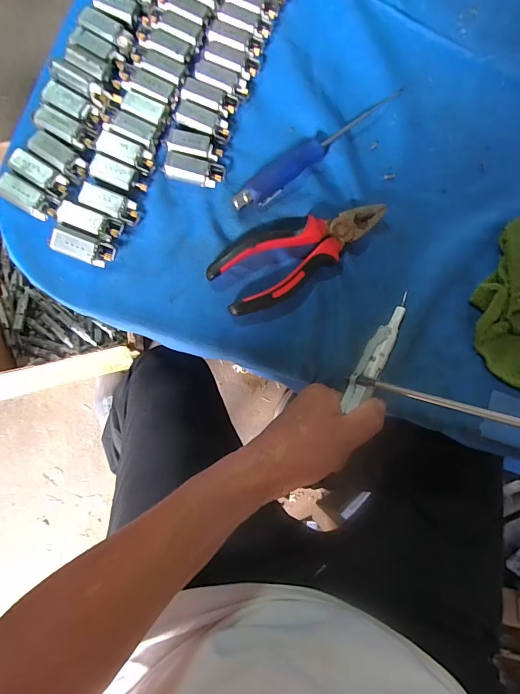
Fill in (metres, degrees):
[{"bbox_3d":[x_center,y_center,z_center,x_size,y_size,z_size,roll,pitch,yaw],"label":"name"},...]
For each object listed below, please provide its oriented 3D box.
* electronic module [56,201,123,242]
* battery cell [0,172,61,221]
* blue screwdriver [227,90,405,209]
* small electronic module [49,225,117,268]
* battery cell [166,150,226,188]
[{"bbox_3d":[-0.133,-0.096,0.303,0.046,0.011,0.020,20,83,-5],"label":"electronic module"},{"bbox_3d":[-0.176,-0.112,0.296,0.046,0.006,0.019,27,83,-4],"label":"battery cell"},{"bbox_3d":[0.052,-0.173,0.336,0.186,0.020,0.017,-39,91,-8],"label":"blue screwdriver"},{"bbox_3d":[-0.135,-0.076,0.300,0.044,0.015,0.020,19,83,-5],"label":"small electronic module"},{"bbox_3d":[-0.054,-0.143,0.320,0.046,0.013,0.022,10,84,-6],"label":"battery cell"}]

